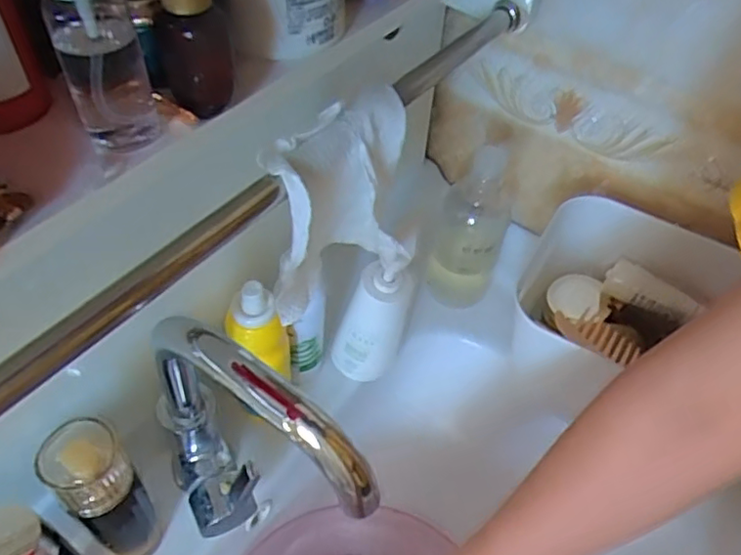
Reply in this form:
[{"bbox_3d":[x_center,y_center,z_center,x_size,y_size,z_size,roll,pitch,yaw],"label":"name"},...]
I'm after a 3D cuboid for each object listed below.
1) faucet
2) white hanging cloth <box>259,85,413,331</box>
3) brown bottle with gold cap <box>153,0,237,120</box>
[{"bbox_3d":[-0.080,0.118,0.385,0.173,0.196,0.056,27,54,18],"label":"faucet"},{"bbox_3d":[-0.021,-0.039,0.435,0.043,0.155,0.129,38,58,24],"label":"white hanging cloth"},{"bbox_3d":[-0.069,-0.096,0.240,0.023,0.066,0.025,15,51,8],"label":"brown bottle with gold cap"}]

